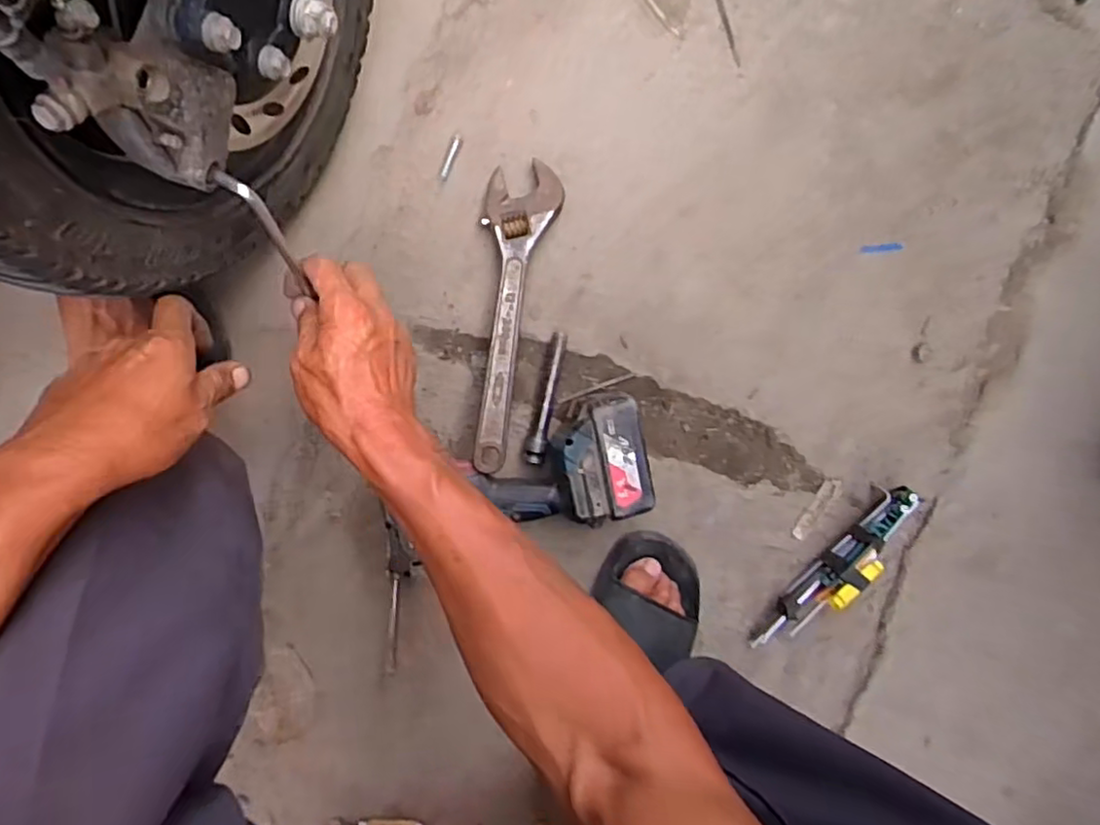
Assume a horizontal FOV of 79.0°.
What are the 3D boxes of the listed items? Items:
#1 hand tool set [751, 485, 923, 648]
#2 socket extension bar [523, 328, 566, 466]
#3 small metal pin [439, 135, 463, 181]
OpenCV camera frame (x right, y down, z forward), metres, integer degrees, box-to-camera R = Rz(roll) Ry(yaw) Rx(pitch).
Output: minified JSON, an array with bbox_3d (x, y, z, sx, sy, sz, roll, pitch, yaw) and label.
[{"bbox_3d":[0.293,0.163,0.672,0.033,0.050,0.213,41,92,-10],"label":"hand tool set"},{"bbox_3d":[-0.004,-0.014,0.653,0.019,0.020,0.130,11,97,-7],"label":"socket extension bar"},{"bbox_3d":[-0.093,-0.239,0.626,0.011,0.004,0.043,20,95,-8],"label":"small metal pin"}]

